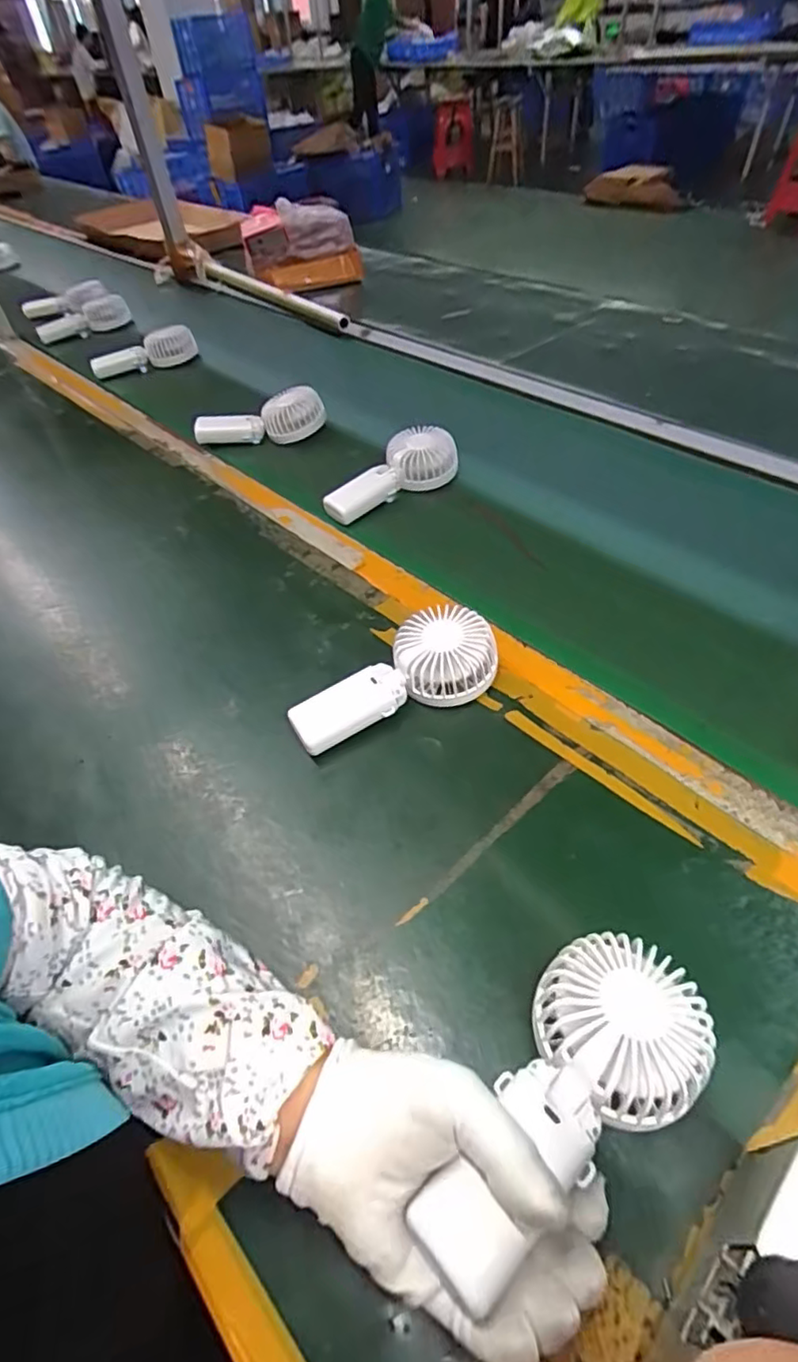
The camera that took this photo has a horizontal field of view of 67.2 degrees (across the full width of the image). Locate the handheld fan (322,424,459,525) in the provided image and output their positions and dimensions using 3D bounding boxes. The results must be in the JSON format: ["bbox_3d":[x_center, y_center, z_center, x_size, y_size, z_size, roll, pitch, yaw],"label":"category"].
[{"bbox_3d":[-0.006,-0.252,0.747,0.083,0.048,0.178,32,59,29],"label":"handheld fan"}]

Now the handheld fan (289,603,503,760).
[{"bbox_3d":[-0.006,-0.004,0.508,0.176,0.050,0.075,-19,50,-11],"label":"handheld fan"}]

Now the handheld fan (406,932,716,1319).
[{"bbox_3d":[0.082,0.201,0.292,0.176,0.032,0.082,-33,54,-27],"label":"handheld fan"}]

